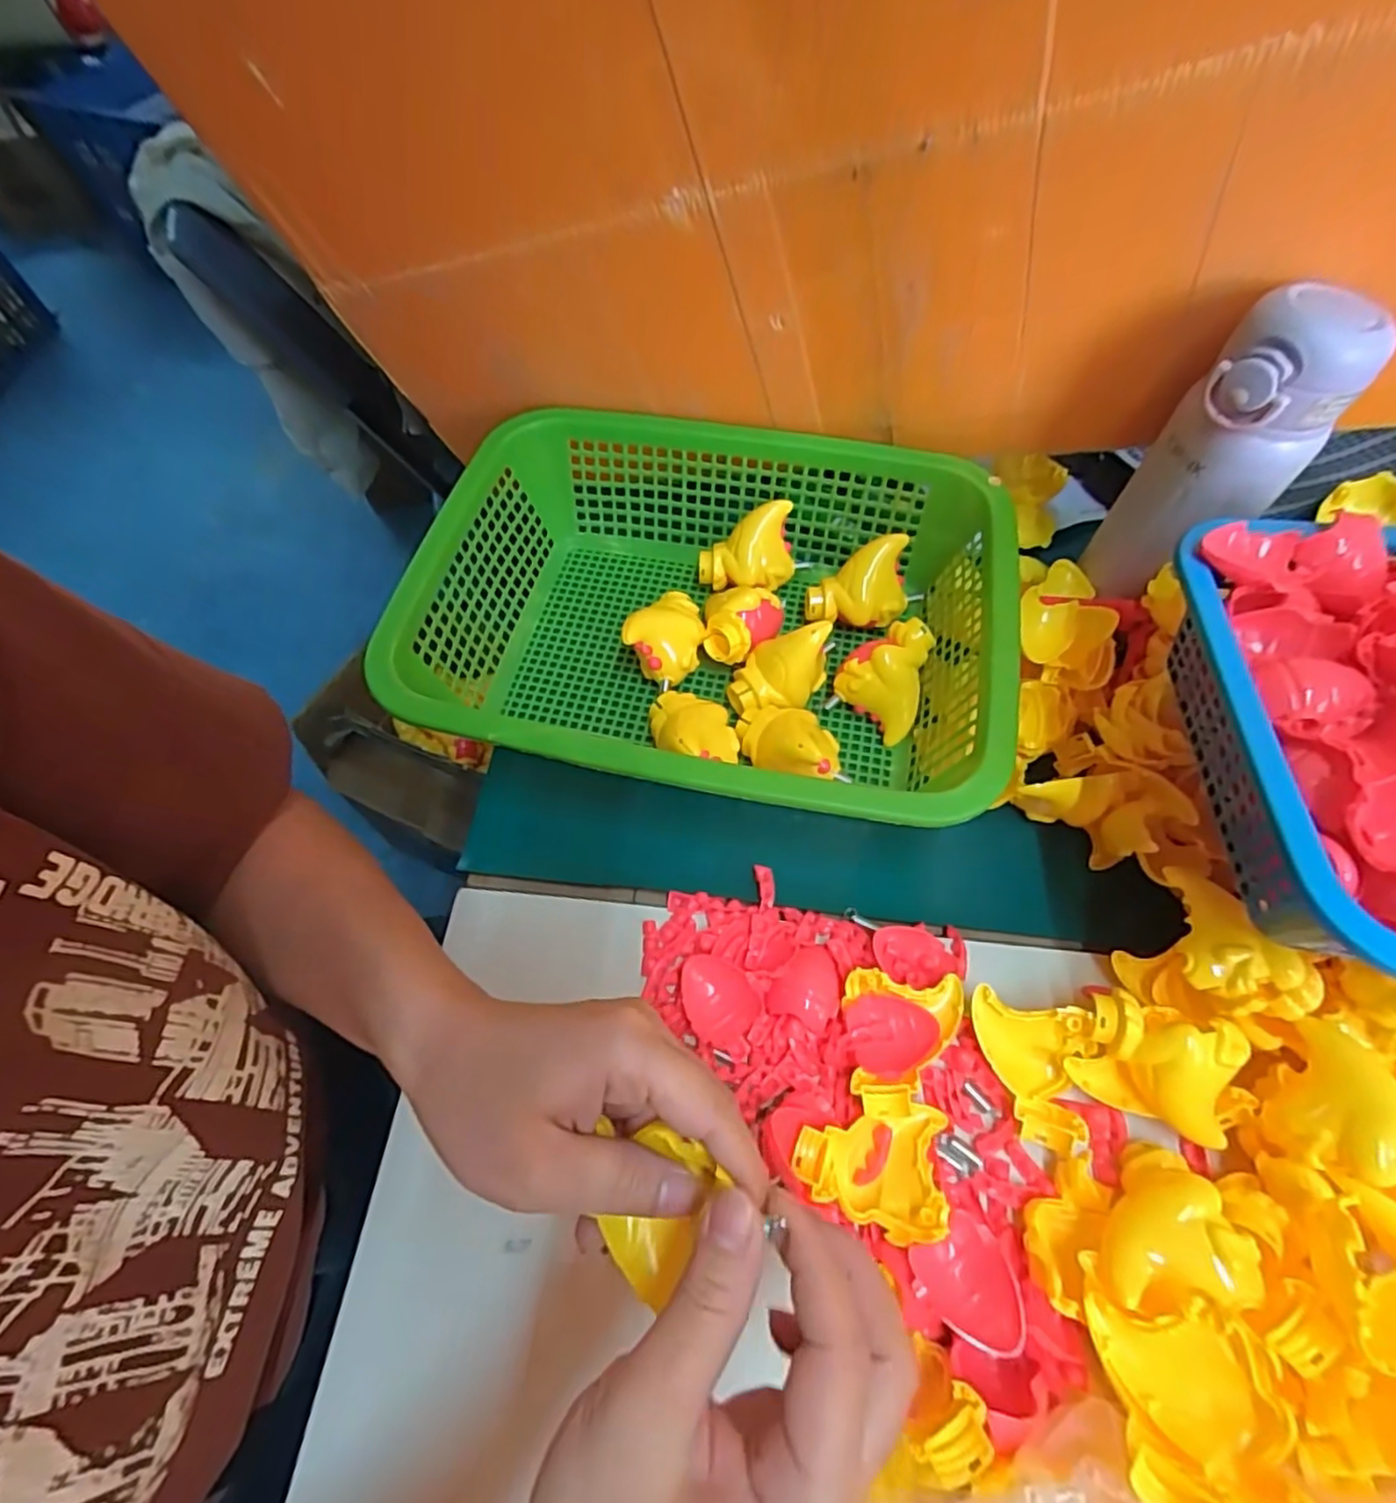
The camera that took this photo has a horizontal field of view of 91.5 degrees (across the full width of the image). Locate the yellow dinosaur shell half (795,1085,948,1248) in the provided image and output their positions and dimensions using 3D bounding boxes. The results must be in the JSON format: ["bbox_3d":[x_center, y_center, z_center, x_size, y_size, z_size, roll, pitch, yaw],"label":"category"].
[{"bbox_3d":[0.079,0.185,0.313,0.066,0.021,0.057,13,62,9],"label":"yellow dinosaur shell half"}]

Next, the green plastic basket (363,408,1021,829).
[{"bbox_3d":[0.008,-0.081,0.442,0.341,0.102,0.264,10,62,7],"label":"green plastic basket"}]

